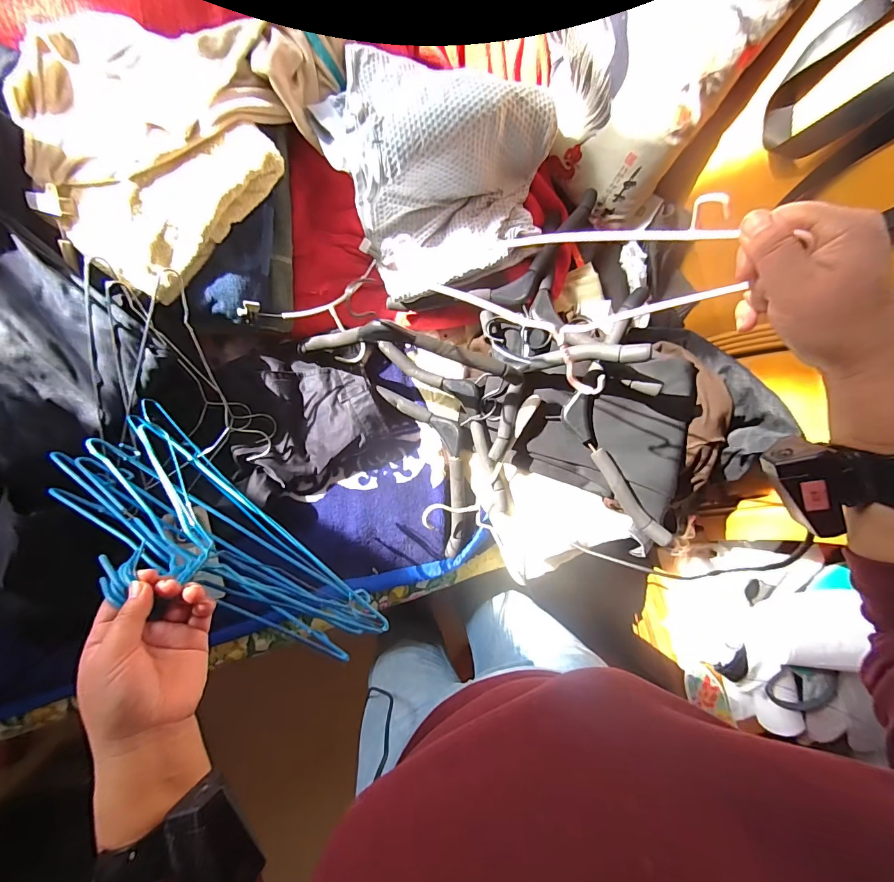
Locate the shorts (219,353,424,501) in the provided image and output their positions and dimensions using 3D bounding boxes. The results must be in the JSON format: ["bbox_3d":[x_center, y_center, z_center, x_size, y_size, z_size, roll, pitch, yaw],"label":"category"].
[{"bbox_3d":[-0.217,-0.035,0.713,0.323,0.054,0.249,-7,88,-6],"label":"shorts"}]

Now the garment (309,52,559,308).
[{"bbox_3d":[-0.010,-0.432,0.626,0.304,0.146,0.342,-26,90,-7],"label":"garment"}]

